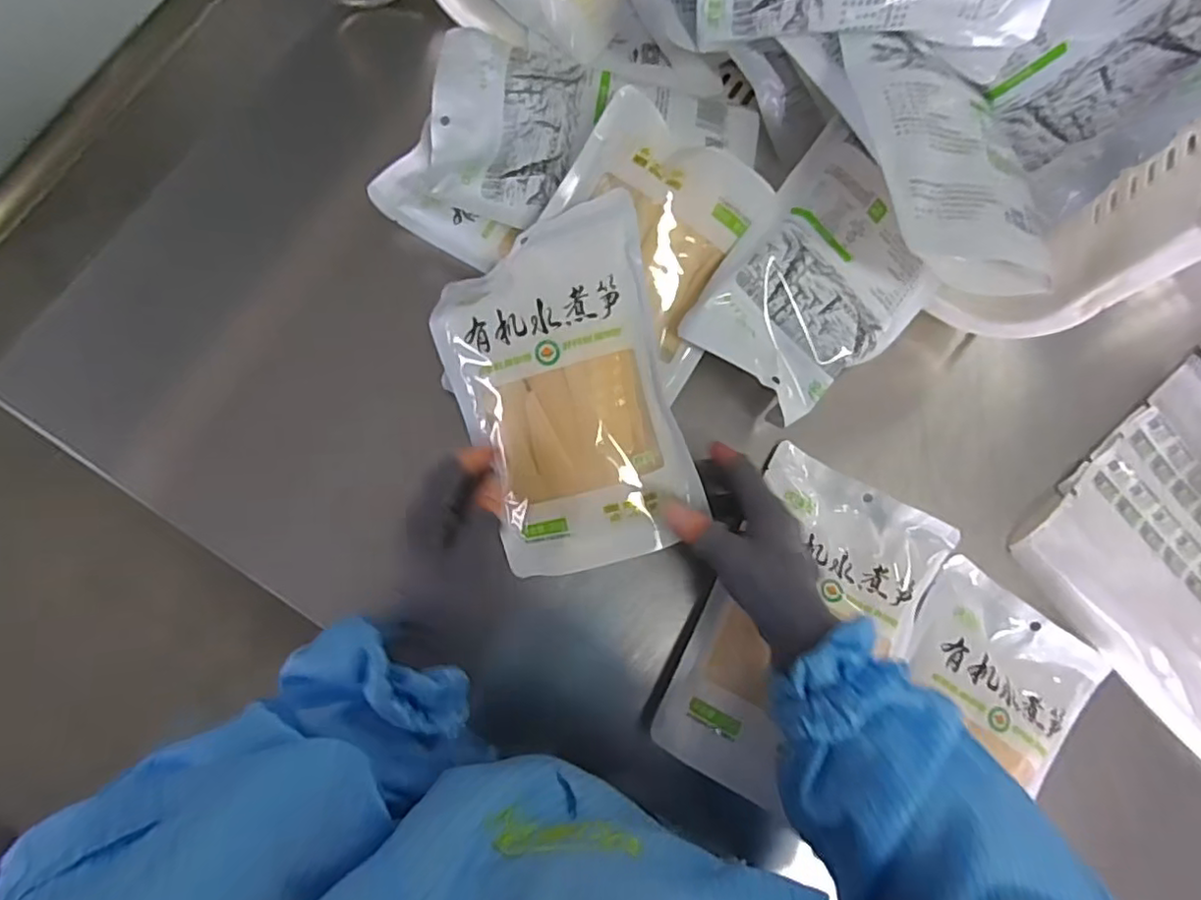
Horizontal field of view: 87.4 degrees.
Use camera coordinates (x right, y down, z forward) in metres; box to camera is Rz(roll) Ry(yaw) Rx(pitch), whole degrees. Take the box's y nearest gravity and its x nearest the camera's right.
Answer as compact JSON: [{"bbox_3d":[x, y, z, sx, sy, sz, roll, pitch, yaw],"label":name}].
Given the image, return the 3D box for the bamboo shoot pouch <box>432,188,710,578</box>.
[{"bbox_3d":[-0.025,-0.037,0.454,0.152,0.026,0.245,-13,96,5],"label":"bamboo shoot pouch"}]

